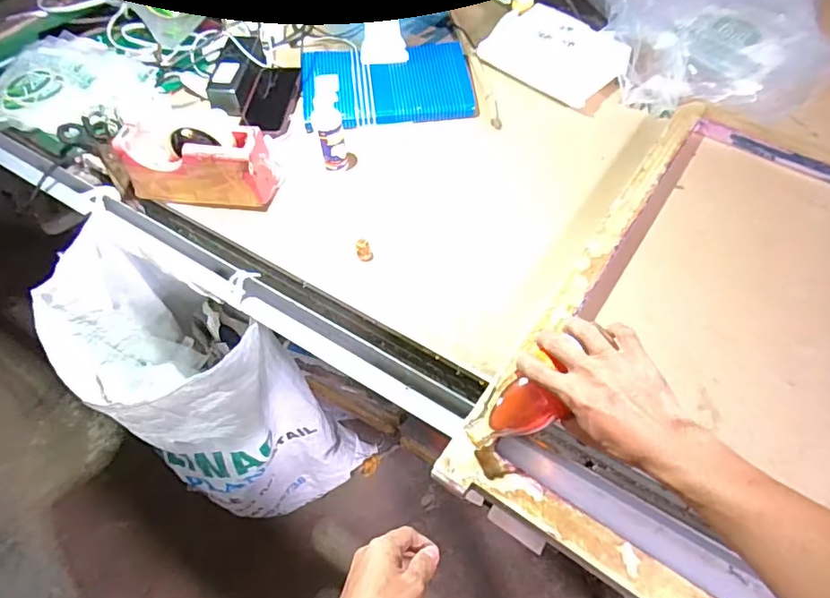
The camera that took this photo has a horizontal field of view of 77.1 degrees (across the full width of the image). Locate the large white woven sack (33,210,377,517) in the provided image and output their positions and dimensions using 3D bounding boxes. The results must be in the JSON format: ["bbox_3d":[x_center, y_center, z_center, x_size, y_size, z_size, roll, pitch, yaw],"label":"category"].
[{"bbox_3d":[-0.384,0.227,1.070,0.382,0.759,0.281,32,62,20],"label":"large white woven sack"}]

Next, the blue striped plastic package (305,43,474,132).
[{"bbox_3d":[-0.049,-0.370,0.889,0.283,0.033,0.174,-9,58,-3],"label":"blue striped plastic package"}]

